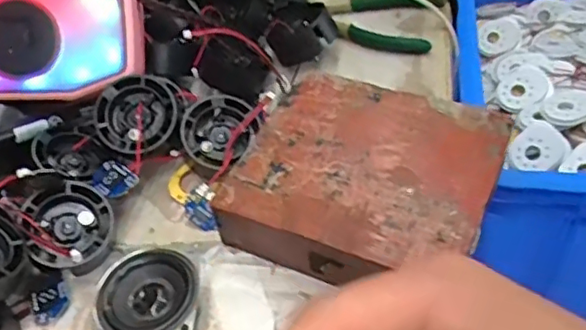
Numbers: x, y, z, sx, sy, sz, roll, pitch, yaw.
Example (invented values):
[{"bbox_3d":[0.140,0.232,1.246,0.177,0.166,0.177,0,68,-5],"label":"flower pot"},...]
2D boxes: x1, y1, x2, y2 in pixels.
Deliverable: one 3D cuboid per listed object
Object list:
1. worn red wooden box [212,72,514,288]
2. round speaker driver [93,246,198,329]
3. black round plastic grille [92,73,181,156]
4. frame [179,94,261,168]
[{"bbox_3d":[0.044,0.011,0.378,0.143,0.054,0.128,18,51,22],"label":"worn red wooden box"},{"bbox_3d":[-0.079,0.080,0.336,0.053,0.030,0.060,-8,46,-1],"label":"round speaker driver"},{"bbox_3d":[-0.101,-0.032,0.402,0.055,0.027,0.055,-4,67,10],"label":"black round plastic grille"},{"bbox_3d":[-0.050,-0.023,0.405,0.041,0.020,0.050,28,60,15],"label":"frame"}]

